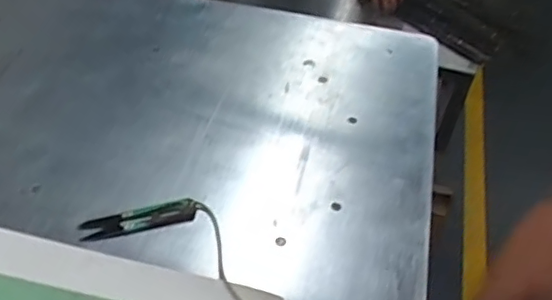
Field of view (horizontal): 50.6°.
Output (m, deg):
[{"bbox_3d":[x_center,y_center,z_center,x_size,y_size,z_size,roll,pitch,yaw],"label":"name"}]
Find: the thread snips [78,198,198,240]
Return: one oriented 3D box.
[{"bbox_3d":[-0.126,0.067,0.544,0.104,0.010,0.024,-11,47,-12],"label":"thread snips"}]

